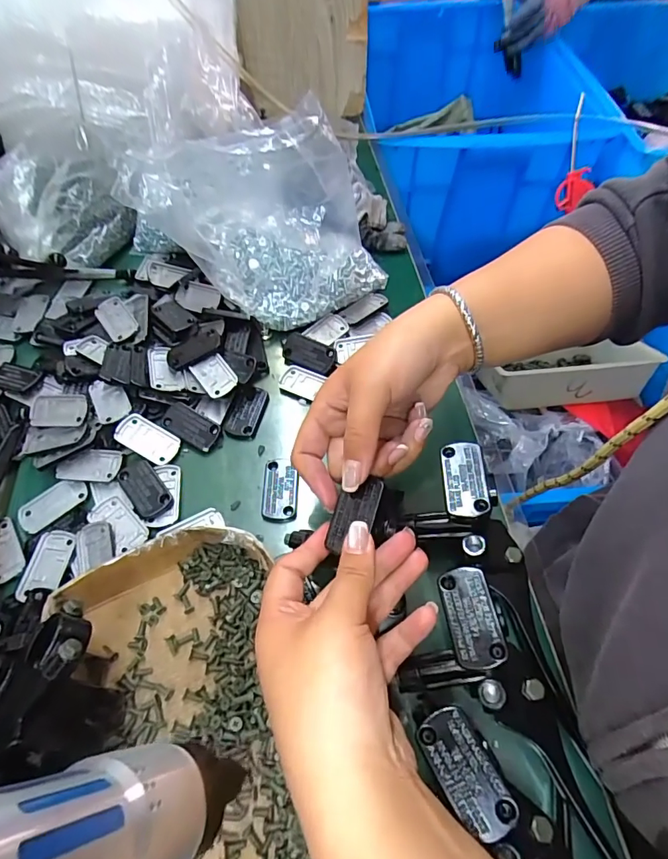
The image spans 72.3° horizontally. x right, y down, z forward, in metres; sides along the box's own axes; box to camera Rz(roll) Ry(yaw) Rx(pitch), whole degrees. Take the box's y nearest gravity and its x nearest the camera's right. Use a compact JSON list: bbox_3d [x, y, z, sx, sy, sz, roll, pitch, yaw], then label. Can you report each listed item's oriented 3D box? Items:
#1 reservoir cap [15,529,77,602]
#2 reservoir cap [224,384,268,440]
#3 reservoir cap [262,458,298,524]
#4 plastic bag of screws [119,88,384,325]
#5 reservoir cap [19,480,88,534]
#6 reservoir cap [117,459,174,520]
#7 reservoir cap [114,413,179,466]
[{"bbox_3d":[-0.209,0.100,0.334,0.028,0.006,0.049,7,59,4],"label":"reservoir cap"},{"bbox_3d":[-0.077,-0.016,0.400,0.030,0.012,0.048,14,60,8],"label":"reservoir cap"},{"bbox_3d":[-0.042,0.048,0.366,0.027,0.008,0.052,1,59,1],"label":"reservoir cap"},{"bbox_3d":[-0.055,-0.180,0.392,0.206,0.159,0.087,2,59,1],"label":"plastic bag of screws"},{"bbox_3d":[-0.222,0.060,0.362,0.051,0.006,0.029,-37,65,-20],"label":"reservoir cap"},{"bbox_3d":[-0.150,0.047,0.362,0.027,0.004,0.050,-35,65,-19],"label":"reservoir cap"},{"bbox_3d":[-0.156,0.008,0.382,0.052,0.004,0.027,32,70,0],"label":"reservoir cap"}]

